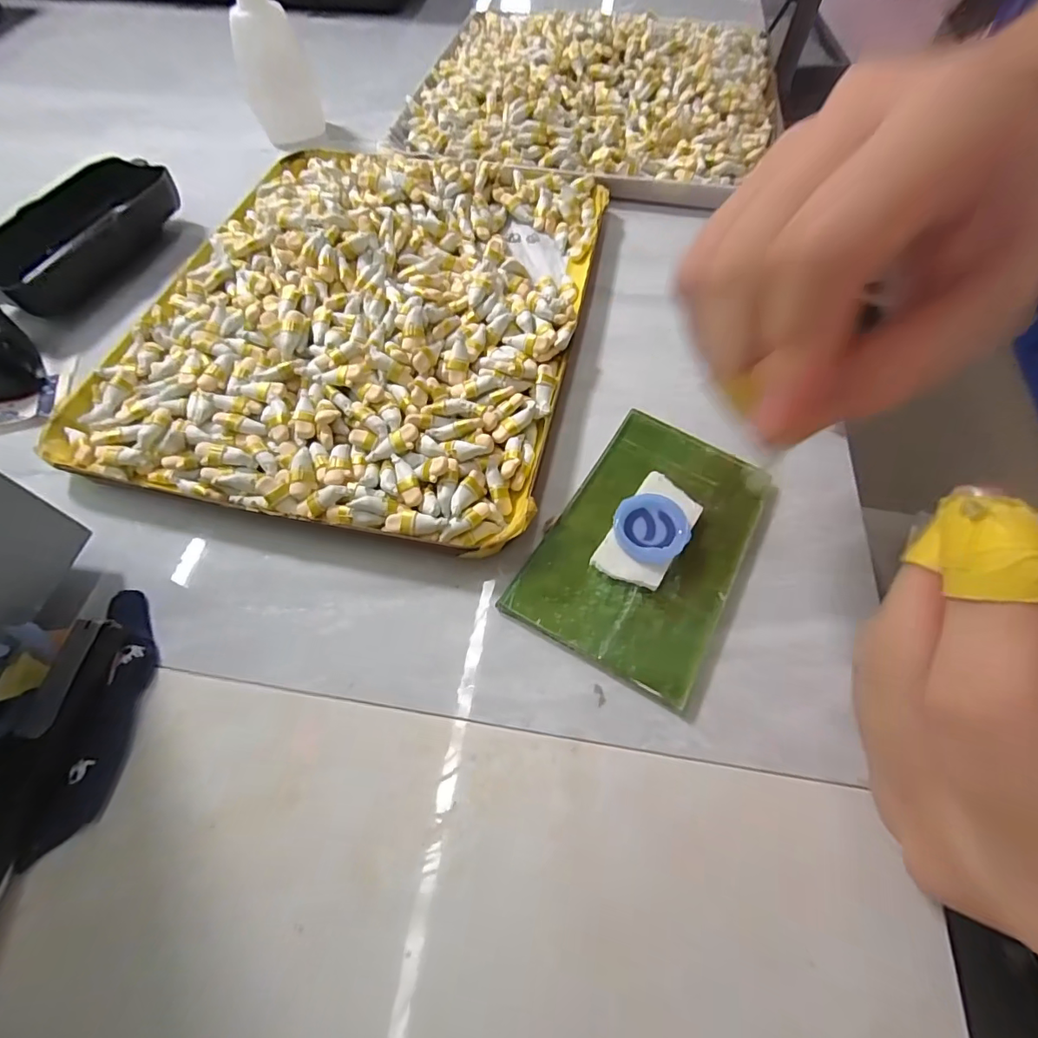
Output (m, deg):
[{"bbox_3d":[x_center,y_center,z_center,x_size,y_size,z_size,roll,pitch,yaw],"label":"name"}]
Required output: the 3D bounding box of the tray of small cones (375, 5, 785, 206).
[{"bbox_3d":[0.052,-0.293,0.337,0.234,0.031,0.205,14,62,8],"label":"tray of small cones"}]

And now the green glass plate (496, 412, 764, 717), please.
[{"bbox_3d":[0.049,0.006,0.187,0.066,0.011,0.103,28,65,15],"label":"green glass plate"}]

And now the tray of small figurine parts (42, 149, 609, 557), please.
[{"bbox_3d":[-0.072,-0.105,0.240,0.197,0.025,0.235,10,62,6],"label":"tray of small figurine parts"}]

